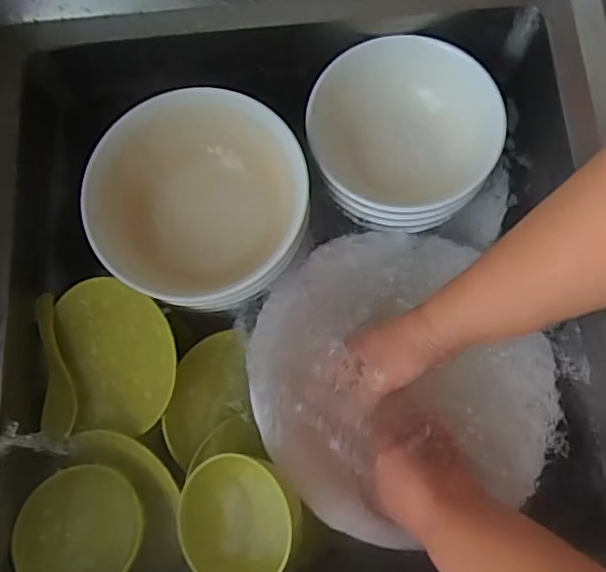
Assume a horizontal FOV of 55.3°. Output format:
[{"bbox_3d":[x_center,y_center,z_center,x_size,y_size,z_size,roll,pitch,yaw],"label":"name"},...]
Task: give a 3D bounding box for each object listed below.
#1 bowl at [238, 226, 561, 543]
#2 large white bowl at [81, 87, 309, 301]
[{"bbox_3d":[0.082,0.077,0.529,0.258,0.056,0.268,0,76,1],"label":"bowl"},{"bbox_3d":[-0.099,-0.081,0.555,0.201,0.079,0.189,-36,75,-9],"label":"large white bowl"}]

